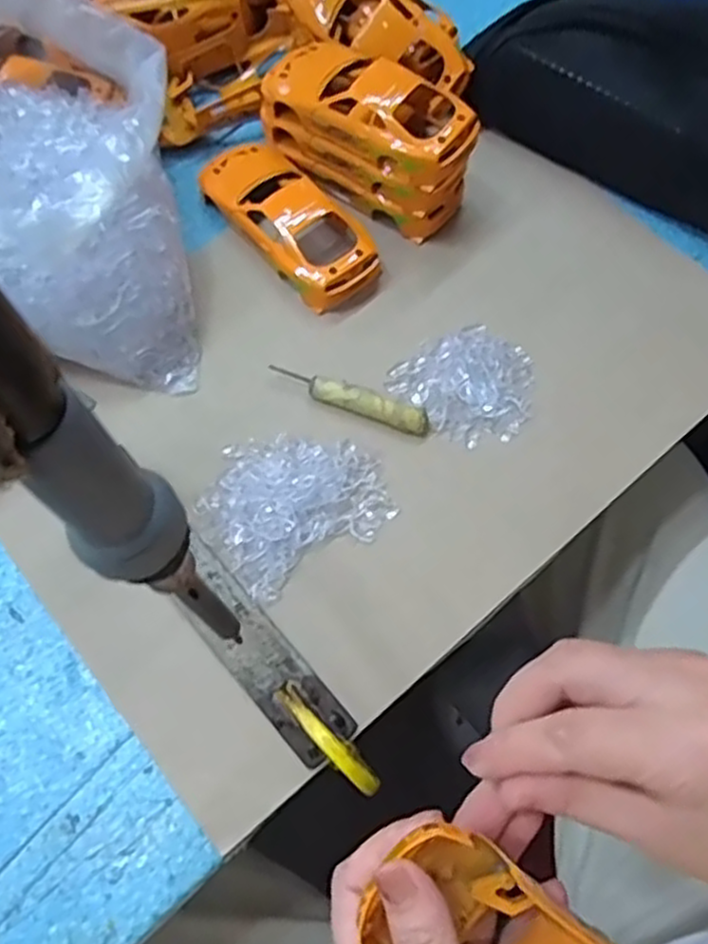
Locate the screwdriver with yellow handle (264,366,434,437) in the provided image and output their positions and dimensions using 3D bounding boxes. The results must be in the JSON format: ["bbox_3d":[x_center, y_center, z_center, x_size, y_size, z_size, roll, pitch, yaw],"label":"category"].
[{"bbox_3d":[-0.002,-0.039,0.401,0.089,0.011,0.015,19,66,7],"label":"screwdriver with yellow handle"}]

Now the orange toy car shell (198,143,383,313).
[{"bbox_3d":[-0.038,-0.151,0.441,0.055,0.031,0.124,-39,72,-18],"label":"orange toy car shell"}]

